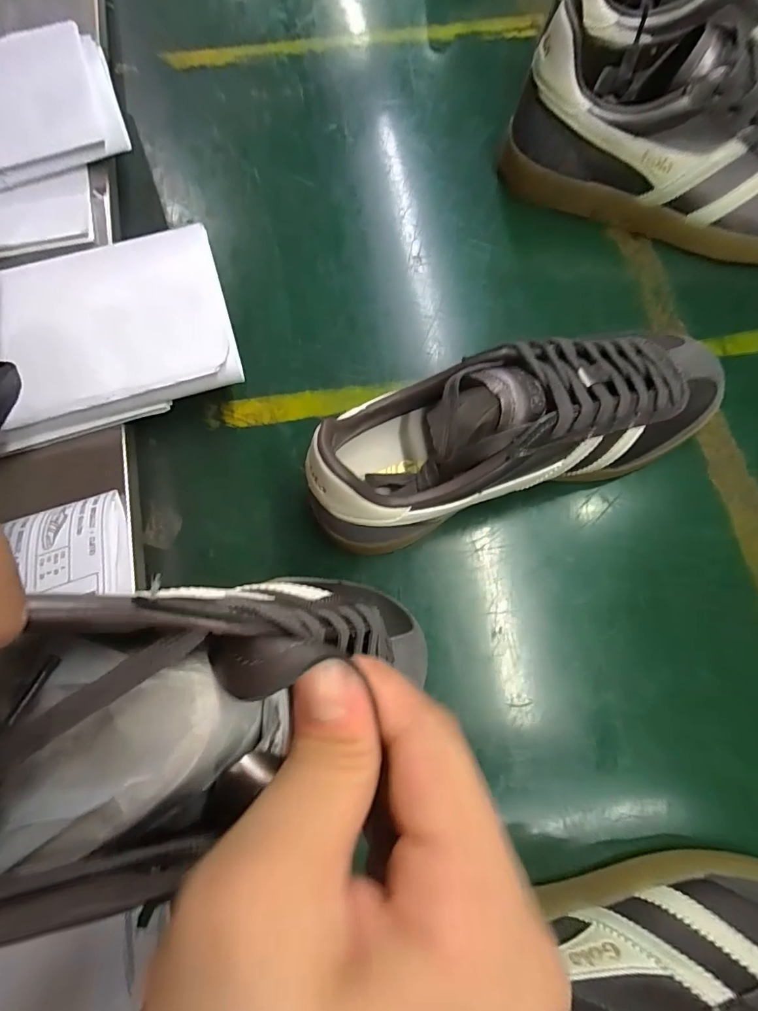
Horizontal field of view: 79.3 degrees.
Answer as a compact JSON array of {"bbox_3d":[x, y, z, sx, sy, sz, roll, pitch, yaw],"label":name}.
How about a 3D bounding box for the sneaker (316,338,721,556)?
[{"bbox_3d":[0.082,-0.045,0.257,0.243,0.102,0.072,-19,76,-5],"label":"sneaker"}]

